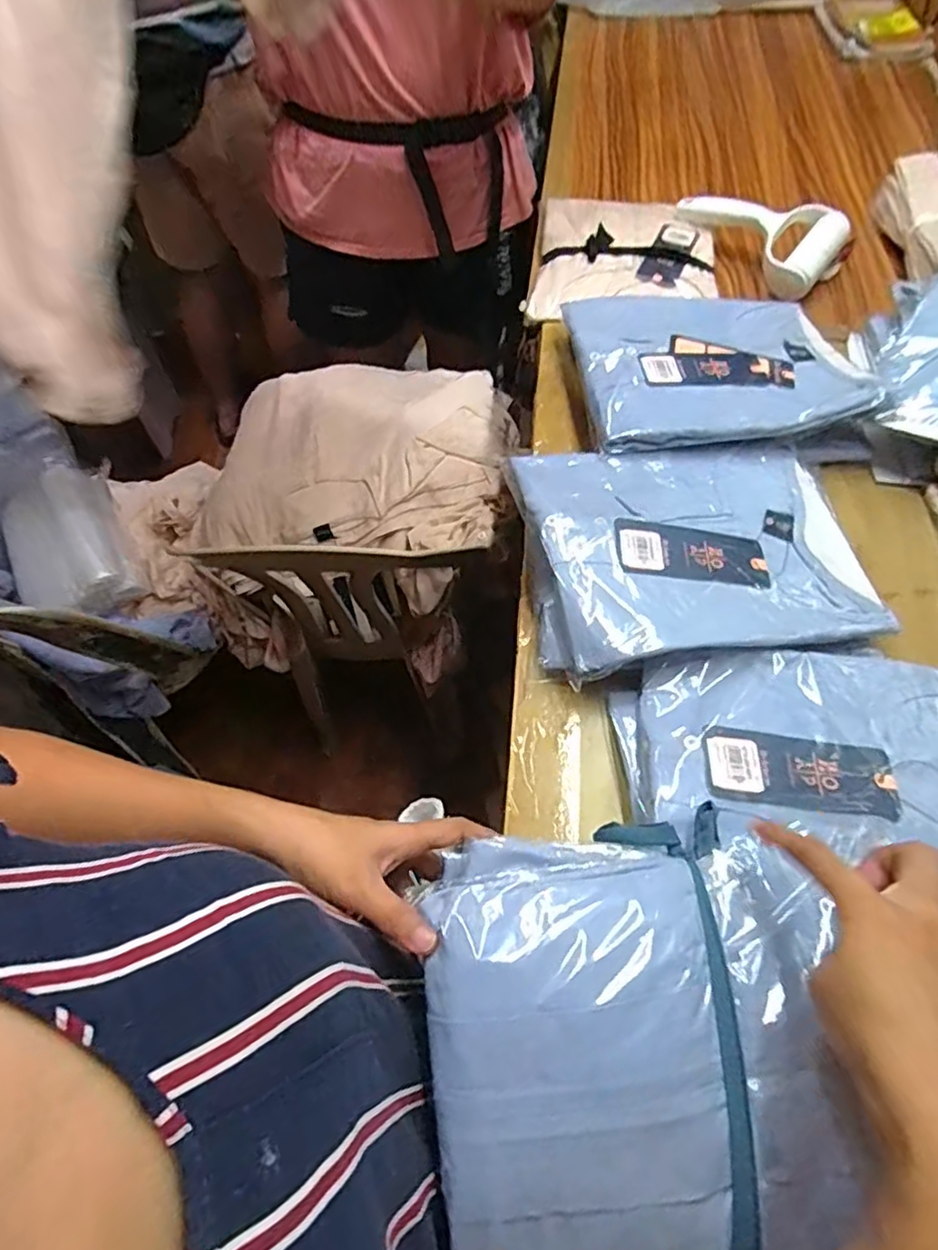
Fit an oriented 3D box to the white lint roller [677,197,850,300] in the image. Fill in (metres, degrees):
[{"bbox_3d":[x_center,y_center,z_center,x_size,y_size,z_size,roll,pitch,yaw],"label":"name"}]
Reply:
[{"bbox_3d":[0.344,-0.462,0.741,0.112,0.046,0.191,-35,66,-17],"label":"white lint roller"}]

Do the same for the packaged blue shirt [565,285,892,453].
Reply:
[{"bbox_3d":[0.231,-0.258,0.608,0.258,0.036,0.225,-6,61,-2],"label":"packaged blue shirt"}]

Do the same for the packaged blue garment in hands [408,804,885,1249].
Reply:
[{"bbox_3d":[0.089,0.209,0.307,0.206,0.062,0.211,-8,61,-3],"label":"packaged blue garment in hands"}]

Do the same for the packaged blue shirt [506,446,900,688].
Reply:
[{"bbox_3d":[0.178,-0.067,0.501,0.262,0.044,0.198,-7,61,-3],"label":"packaged blue shirt"}]

